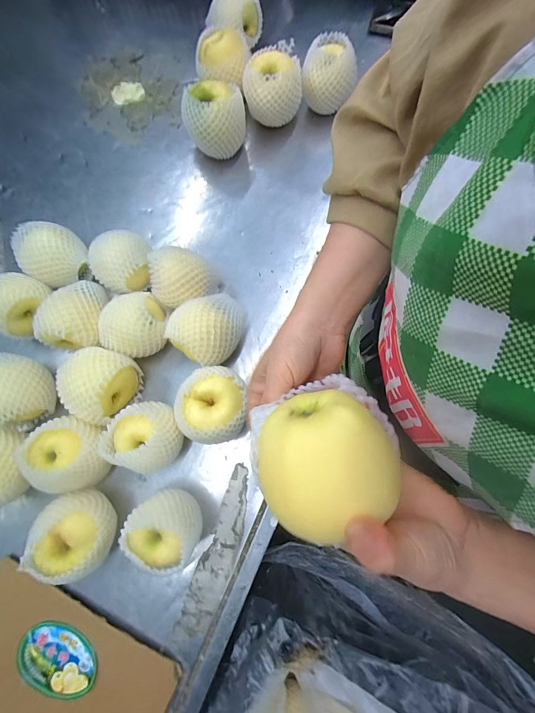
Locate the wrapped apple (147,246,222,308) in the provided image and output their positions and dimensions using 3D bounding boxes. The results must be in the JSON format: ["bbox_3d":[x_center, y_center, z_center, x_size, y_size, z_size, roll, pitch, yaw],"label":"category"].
[{"bbox_3d":[-0.118,-0.112,0.465,0.091,0.085,0.073,-20,77,-4],"label":"wrapped apple"}]

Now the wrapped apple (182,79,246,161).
[{"bbox_3d":[-0.085,-0.379,0.523,0.097,0.091,0.077,-13,77,-3],"label":"wrapped apple"}]

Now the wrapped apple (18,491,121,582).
[{"bbox_3d":[-0.224,0.212,0.387,0.076,0.084,0.091,-4,77,0],"label":"wrapped apple"}]

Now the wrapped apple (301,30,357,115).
[{"bbox_3d":[0.105,-0.473,0.551,0.083,0.091,0.085,13,77,3],"label":"wrapped apple"}]

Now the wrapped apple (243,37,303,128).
[{"bbox_3d":[0.007,-0.445,0.541,0.092,0.091,0.085,0,76,0],"label":"wrapped apple"}]

